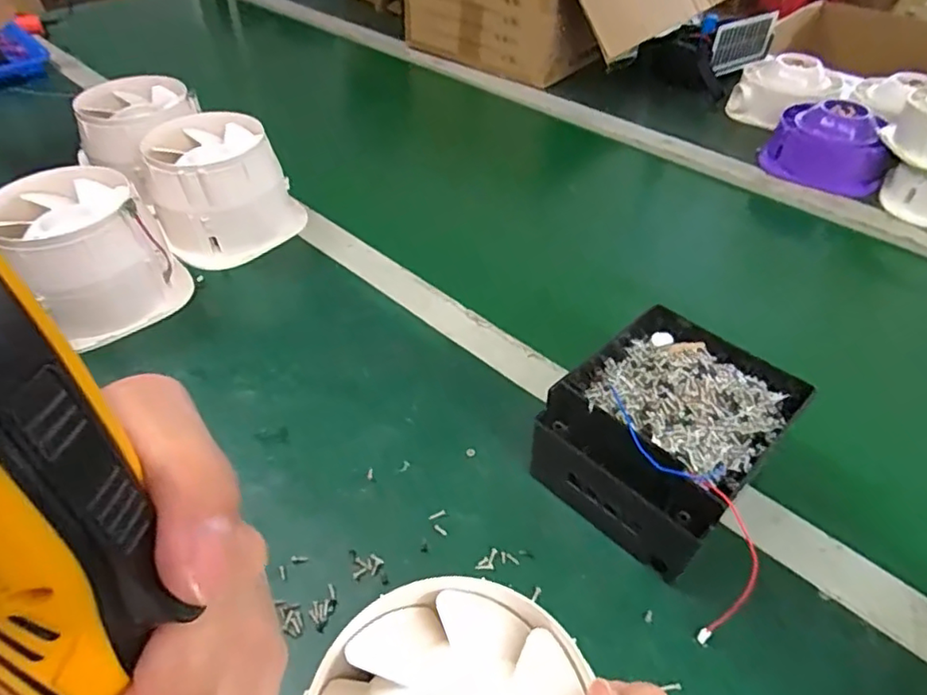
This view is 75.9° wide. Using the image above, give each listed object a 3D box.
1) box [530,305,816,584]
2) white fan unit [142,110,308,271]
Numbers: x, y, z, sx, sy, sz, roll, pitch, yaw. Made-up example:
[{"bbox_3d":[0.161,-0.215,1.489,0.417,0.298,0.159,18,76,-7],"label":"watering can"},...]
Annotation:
[{"bbox_3d":[0.134,0.053,0.396,0.120,0.073,0.155,35,55,30],"label":"box"},{"bbox_3d":[-0.237,-0.161,0.596,0.126,0.098,0.122,-13,46,-12],"label":"white fan unit"}]

